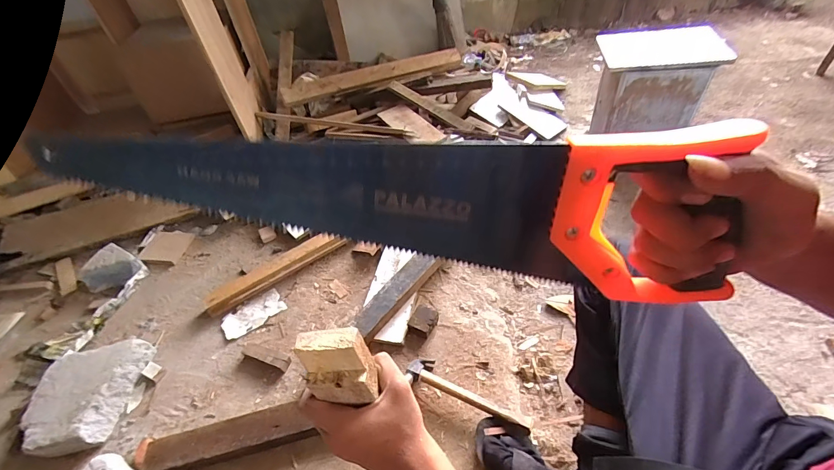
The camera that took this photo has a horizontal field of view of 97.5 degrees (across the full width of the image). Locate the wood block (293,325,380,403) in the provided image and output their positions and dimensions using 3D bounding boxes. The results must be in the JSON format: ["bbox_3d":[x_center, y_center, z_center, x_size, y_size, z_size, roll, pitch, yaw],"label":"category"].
[{"bbox_3d":[-0.068,0.113,0.317,0.059,0.065,0.034,-4,45,3],"label":"wood block"}]

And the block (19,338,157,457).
[{"bbox_3d":[-0.719,0.340,0.786,0.178,0.068,0.229,0,46,7],"label":"block"}]

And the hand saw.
[{"bbox_3d":[-0.013,-0.026,0.219,0.386,0.108,0.030,6,46,-1],"label":"hand saw"}]

